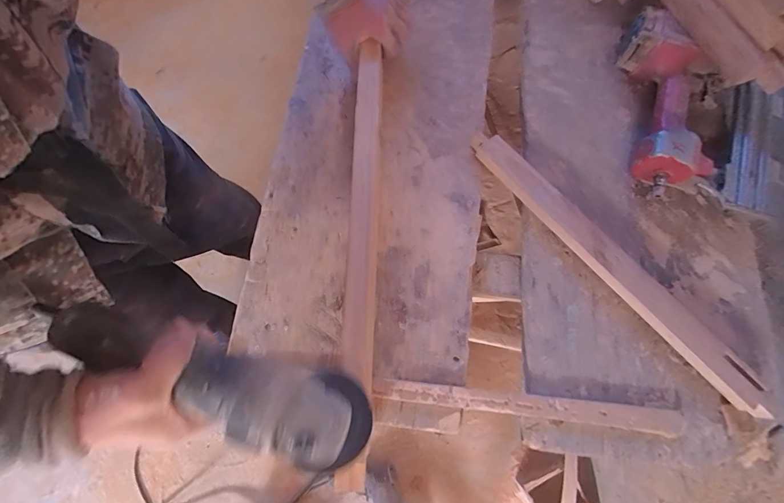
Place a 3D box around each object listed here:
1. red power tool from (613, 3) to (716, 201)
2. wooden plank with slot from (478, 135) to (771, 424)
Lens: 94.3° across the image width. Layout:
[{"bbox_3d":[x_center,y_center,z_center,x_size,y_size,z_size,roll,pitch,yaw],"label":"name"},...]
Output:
[{"bbox_3d":[0.401,-0.225,0.537,0.099,0.082,0.290,4,72,2],"label":"red power tool"},{"bbox_3d":[0.276,0.004,0.477,0.043,0.033,0.454,-38,76,-11],"label":"wooden plank with slot"}]

